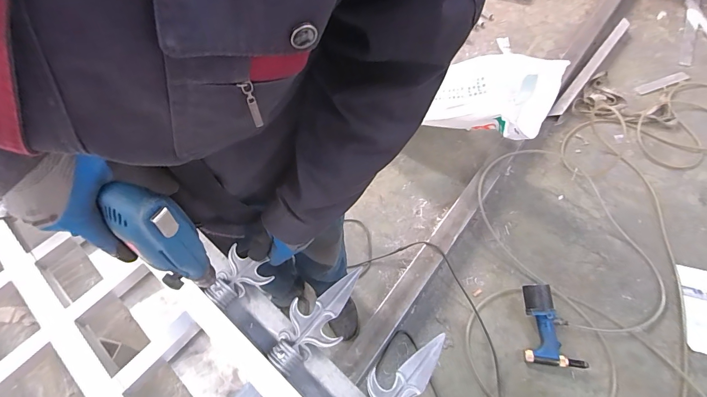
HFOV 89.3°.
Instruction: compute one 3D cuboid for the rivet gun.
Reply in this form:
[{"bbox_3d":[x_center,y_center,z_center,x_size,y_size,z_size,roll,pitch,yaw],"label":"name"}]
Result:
[{"bbox_3d":[0.598,0.395,1.110,0.159,0.091,0.245,-4,67,-2],"label":"rivet gun"}]

